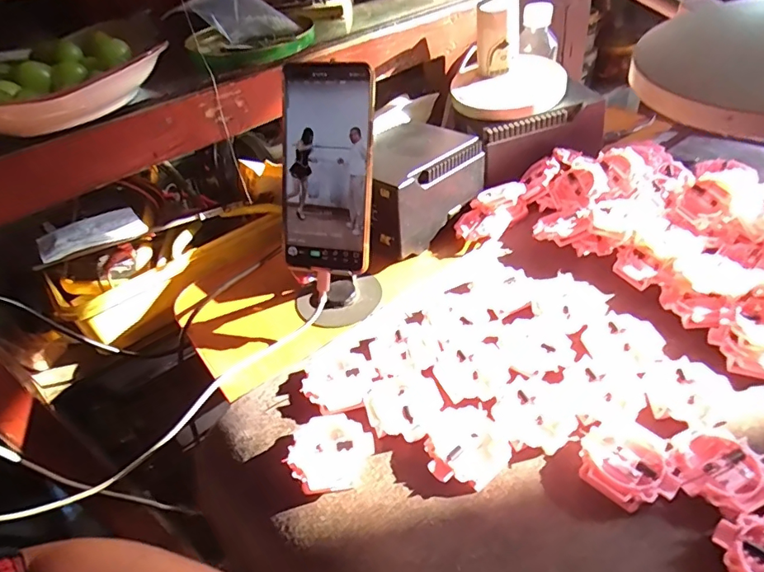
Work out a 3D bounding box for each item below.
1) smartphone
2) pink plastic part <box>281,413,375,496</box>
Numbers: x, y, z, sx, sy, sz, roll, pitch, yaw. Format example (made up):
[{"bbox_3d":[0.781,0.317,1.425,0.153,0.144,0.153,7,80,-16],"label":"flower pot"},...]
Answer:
[{"bbox_3d":[-0.046,-0.094,0.403,0.076,0.163,0.012,5,13,14],"label":"smartphone"},{"bbox_3d":[-0.038,0.115,0.338,0.056,0.015,0.053,-4,42,4],"label":"pink plastic part"}]

